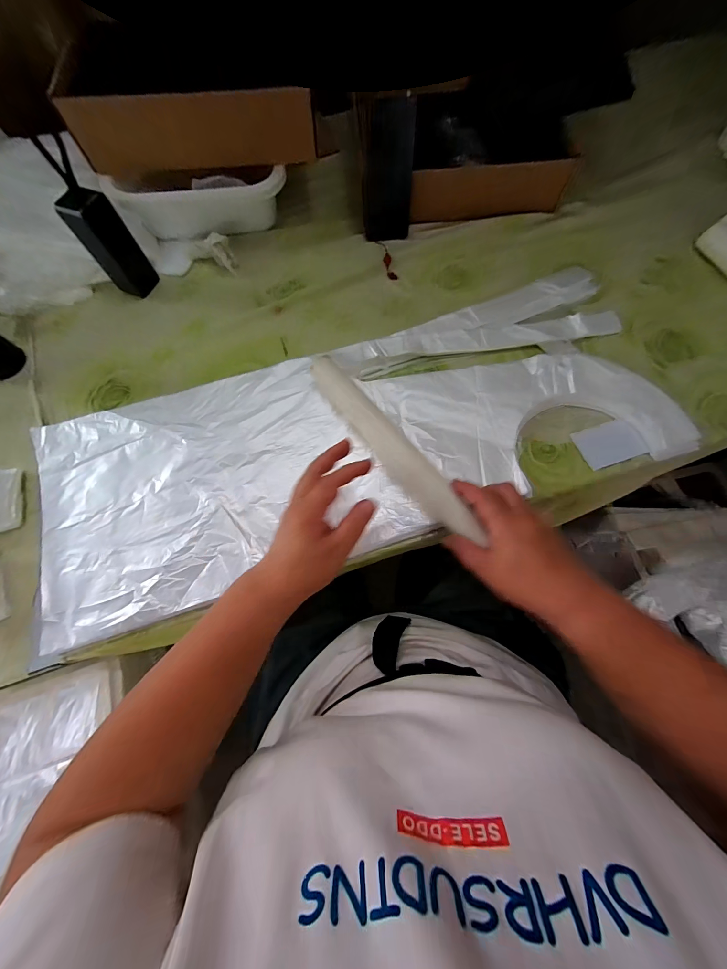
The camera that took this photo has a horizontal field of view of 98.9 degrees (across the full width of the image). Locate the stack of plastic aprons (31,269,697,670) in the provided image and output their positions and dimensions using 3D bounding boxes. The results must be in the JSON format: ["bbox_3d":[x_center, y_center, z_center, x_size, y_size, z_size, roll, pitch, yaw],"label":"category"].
[{"bbox_3d":[-0.011,-0.072,0.424,0.834,0.041,0.308,-20,71,-5],"label":"stack of plastic aprons"}]

